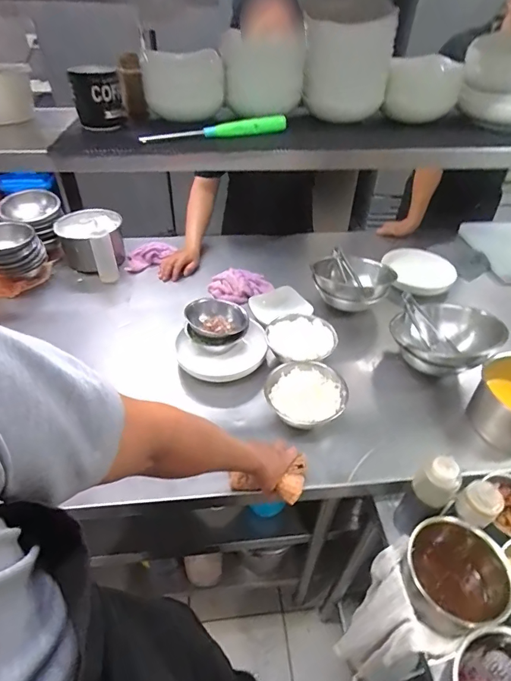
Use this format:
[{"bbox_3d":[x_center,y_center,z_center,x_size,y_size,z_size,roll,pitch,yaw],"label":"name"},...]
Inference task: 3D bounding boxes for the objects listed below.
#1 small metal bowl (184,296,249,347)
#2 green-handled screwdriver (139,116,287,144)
[{"bbox_3d":[-0.098,-0.051,1.019,0.149,0.050,0.130,-2,43,-4],"label":"small metal bowl"},{"bbox_3d":[-0.068,-0.373,0.720,0.263,0.030,0.030,-15,45,-18],"label":"green-handled screwdriver"}]

